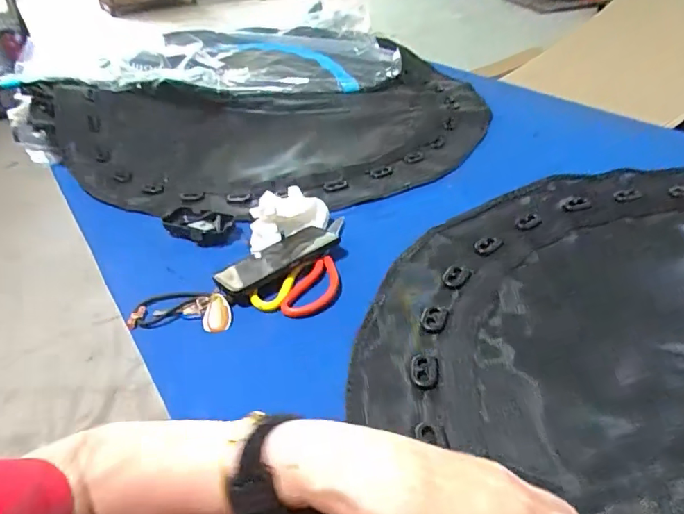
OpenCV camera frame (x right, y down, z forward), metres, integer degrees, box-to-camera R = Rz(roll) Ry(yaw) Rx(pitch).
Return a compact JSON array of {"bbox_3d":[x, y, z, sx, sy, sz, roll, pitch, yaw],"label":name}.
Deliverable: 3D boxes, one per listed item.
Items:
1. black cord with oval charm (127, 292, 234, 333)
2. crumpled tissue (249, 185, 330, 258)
[{"bbox_3d":[-0.191,0.063,0.609,0.123,0.023,0.056,1,35,9],"label":"black cord with oval charm"},{"bbox_3d":[-0.082,-0.062,0.720,0.122,0.056,0.060,-26,40,-27],"label":"crumpled tissue"}]

